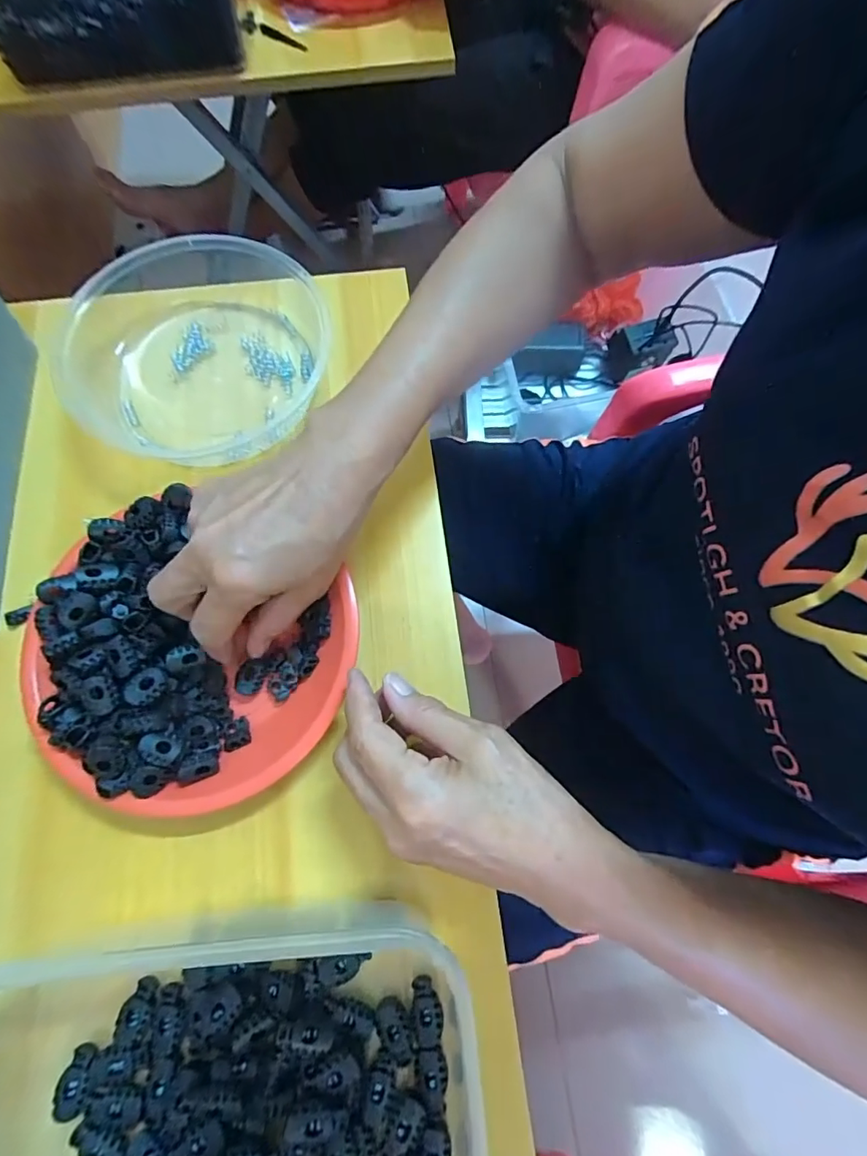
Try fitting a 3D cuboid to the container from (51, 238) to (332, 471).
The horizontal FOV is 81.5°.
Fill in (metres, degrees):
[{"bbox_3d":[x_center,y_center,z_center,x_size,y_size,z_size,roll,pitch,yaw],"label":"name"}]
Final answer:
[{"bbox_3d":[-0.181,-0.175,0.383,0.200,0.047,0.180,-4,73,-1],"label":"container"}]

